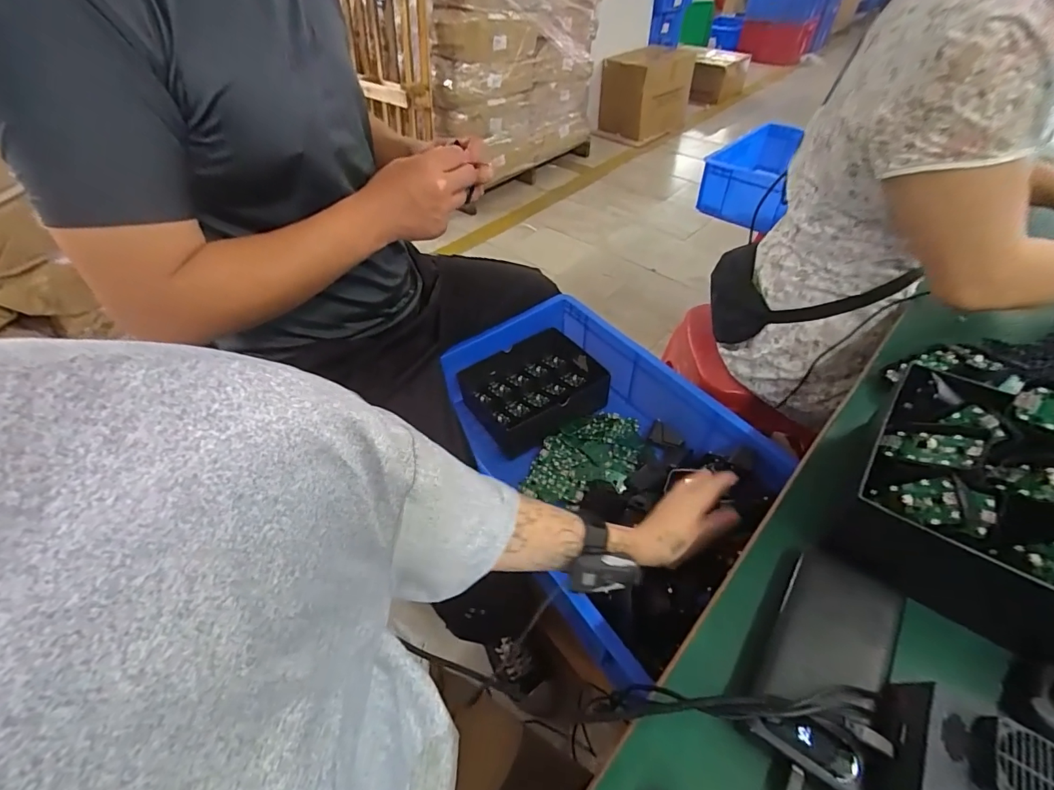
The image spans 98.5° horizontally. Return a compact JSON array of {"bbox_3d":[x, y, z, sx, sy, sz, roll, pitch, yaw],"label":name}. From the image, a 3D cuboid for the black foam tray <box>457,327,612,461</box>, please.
[{"bbox_3d":[0.018,-0.017,0.904,0.264,0.069,0.203,-25,52,-18],"label":"black foam tray"}]

